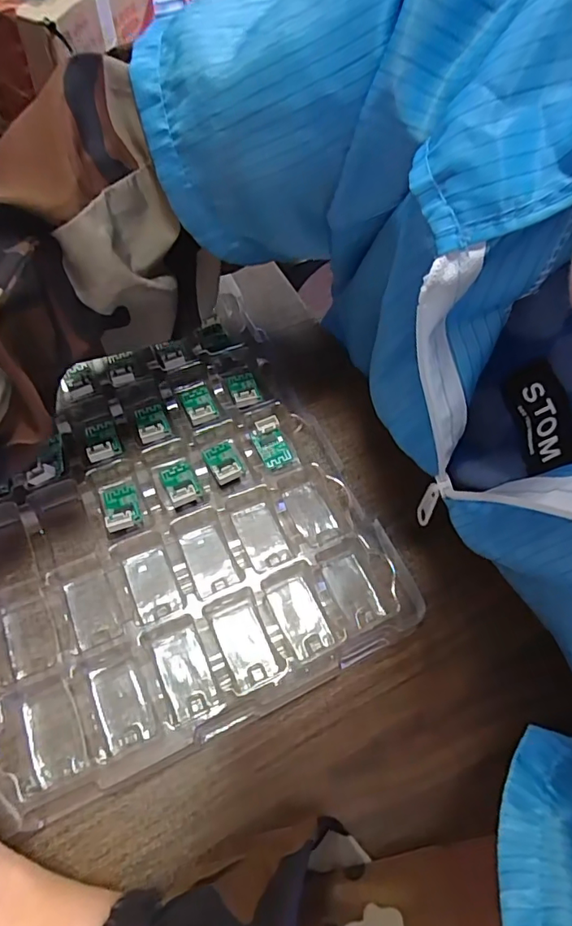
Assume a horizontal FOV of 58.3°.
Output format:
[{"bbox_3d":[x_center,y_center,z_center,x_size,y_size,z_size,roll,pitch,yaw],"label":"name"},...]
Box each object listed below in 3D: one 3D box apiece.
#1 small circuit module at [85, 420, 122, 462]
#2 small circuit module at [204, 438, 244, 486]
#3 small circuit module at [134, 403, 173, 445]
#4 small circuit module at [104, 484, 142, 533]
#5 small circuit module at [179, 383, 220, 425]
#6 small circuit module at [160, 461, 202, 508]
[{"bbox_3d":[-0.104,-0.013,0.288,0.018,0.010,0.027,-19,64,-15],"label":"small circuit module"},{"bbox_3d":[-0.035,-0.001,0.287,0.017,0.008,0.027,-21,64,-16],"label":"small circuit module"},{"bbox_3d":[-0.077,-0.024,0.296,0.017,0.007,0.026,-18,64,-14],"label":"small circuit module"},{"bbox_3d":[-0.087,0.023,0.271,0.017,0.009,0.026,-15,63,-13],"label":"small circuit module"},{"bbox_3d":[-0.052,-0.035,0.305,0.017,0.008,0.029,-17,63,-14],"label":"small circuit module"},{"bbox_3d":[-0.058,0.011,0.281,0.017,0.006,0.027,-28,52,-11],"label":"small circuit module"}]

